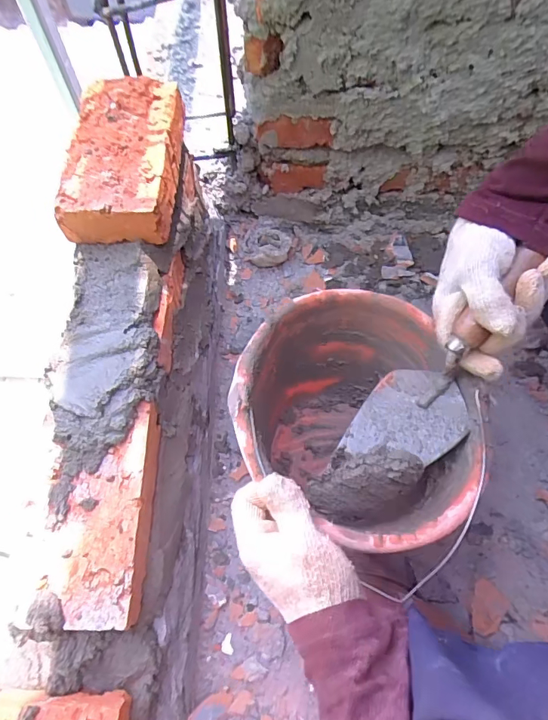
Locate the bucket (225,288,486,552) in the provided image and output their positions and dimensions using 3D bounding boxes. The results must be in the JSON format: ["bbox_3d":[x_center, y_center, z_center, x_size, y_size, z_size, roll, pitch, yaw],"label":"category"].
[{"bbox_3d":[0.074,0.066,0.465,0.215,0.178,0.241,-10,66,-4],"label":"bucket"}]

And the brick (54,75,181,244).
[{"bbox_3d":[-0.156,-0.213,0.461,0.106,0.044,0.189,1,66,0],"label":"brick"}]

